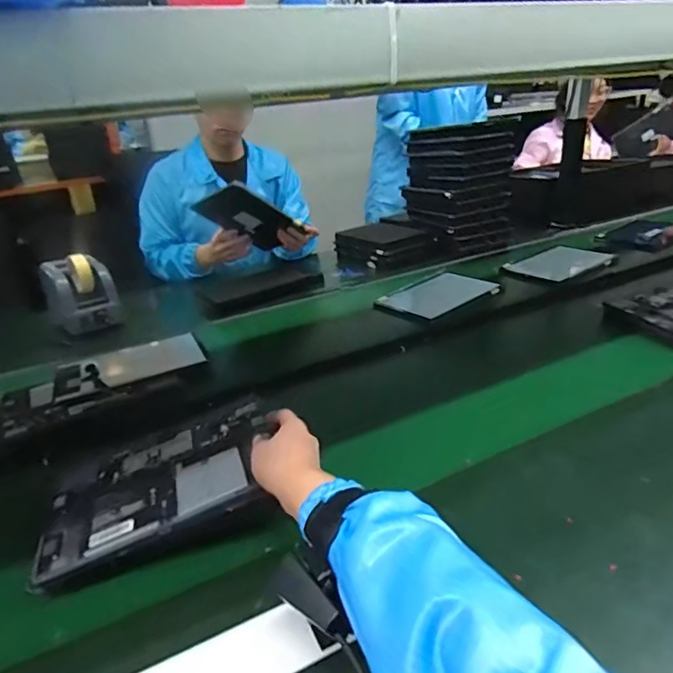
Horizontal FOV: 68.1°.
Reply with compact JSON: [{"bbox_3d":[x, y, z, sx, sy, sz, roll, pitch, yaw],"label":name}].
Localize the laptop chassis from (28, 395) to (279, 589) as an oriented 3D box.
[{"bbox_3d":[-0.192,0.158,0.551,0.250,0.012,0.161,-22,29,-13],"label":"laptop chassis"}]

